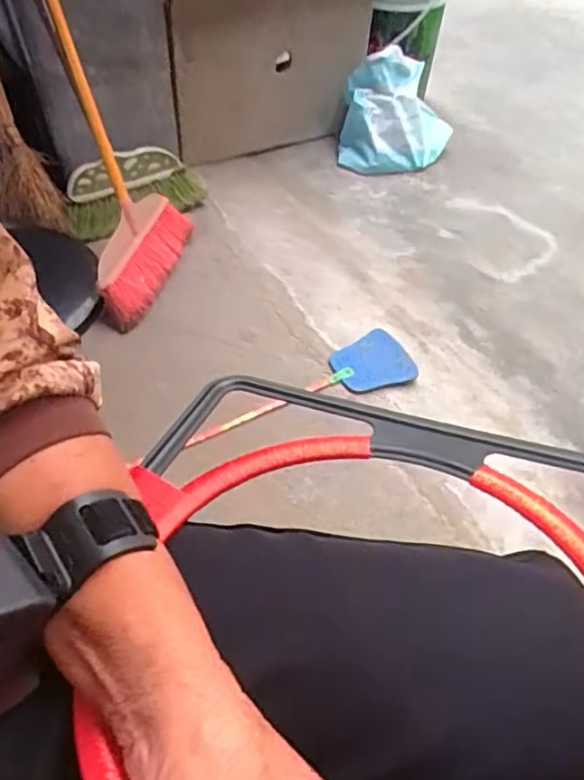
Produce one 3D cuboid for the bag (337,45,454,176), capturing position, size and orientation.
[{"bbox_3d":[0.312,-0.826,1.762,0.317,0.310,0.205,15,51,9],"label":"bag"}]

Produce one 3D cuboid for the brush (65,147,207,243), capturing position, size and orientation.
[{"bbox_3d":[-0.366,-0.465,1.432,0.126,0.178,0.352,33,56,22],"label":"brush"}]

